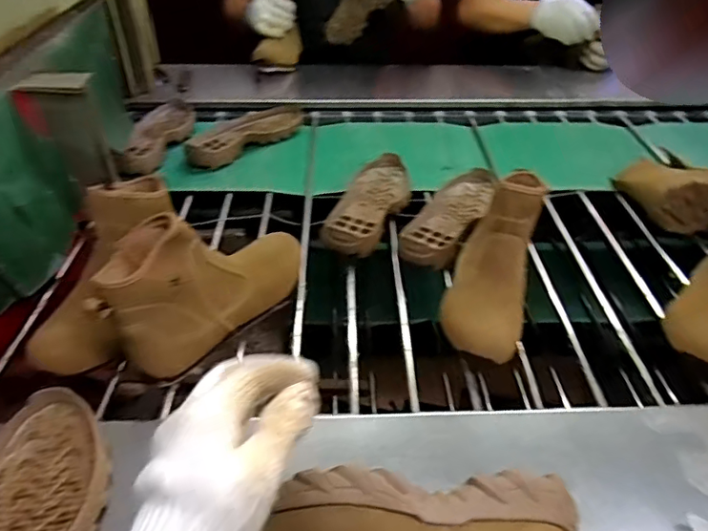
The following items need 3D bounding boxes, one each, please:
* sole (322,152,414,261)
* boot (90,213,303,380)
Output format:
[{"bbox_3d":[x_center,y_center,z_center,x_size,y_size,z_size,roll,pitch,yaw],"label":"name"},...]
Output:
[{"bbox_3d":[0.027,-0.105,0.887,0.109,0.045,0.277,11,42,12],"label":"sole"},{"bbox_3d":[-0.170,0.004,0.647,0.102,0.145,0.263,26,46,26],"label":"boot"}]

